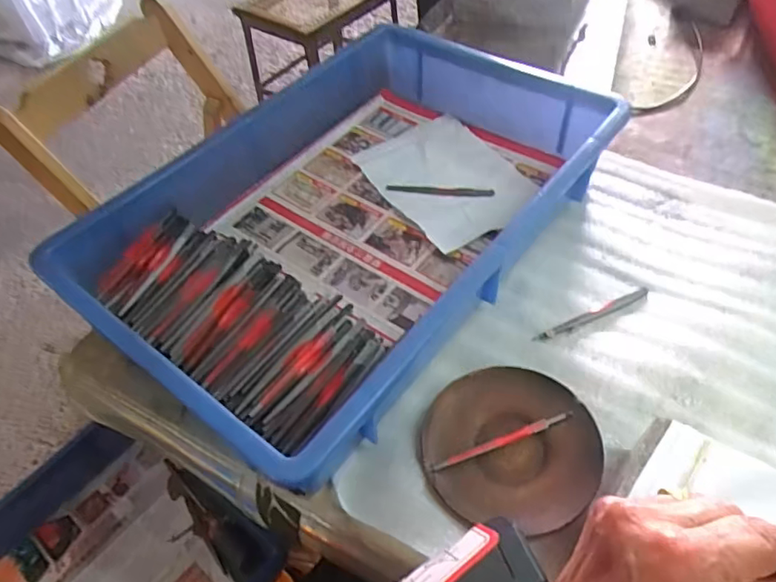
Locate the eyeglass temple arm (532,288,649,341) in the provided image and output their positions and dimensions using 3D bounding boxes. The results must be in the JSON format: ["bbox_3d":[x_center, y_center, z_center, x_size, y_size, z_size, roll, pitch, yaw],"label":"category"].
[{"bbox_3d":[0.163,0.018,0.457,0.104,0.007,0.010,-21,52,-13],"label":"eyeglass temple arm"}]

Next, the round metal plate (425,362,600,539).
[{"bbox_3d":[0.082,0.103,0.387,0.112,0.012,0.106,-2,51,2],"label":"round metal plate"}]

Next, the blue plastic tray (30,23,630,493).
[{"bbox_3d":[-0.027,-0.072,0.495,0.282,0.079,0.426,30,59,25],"label":"blue plastic tray"}]

